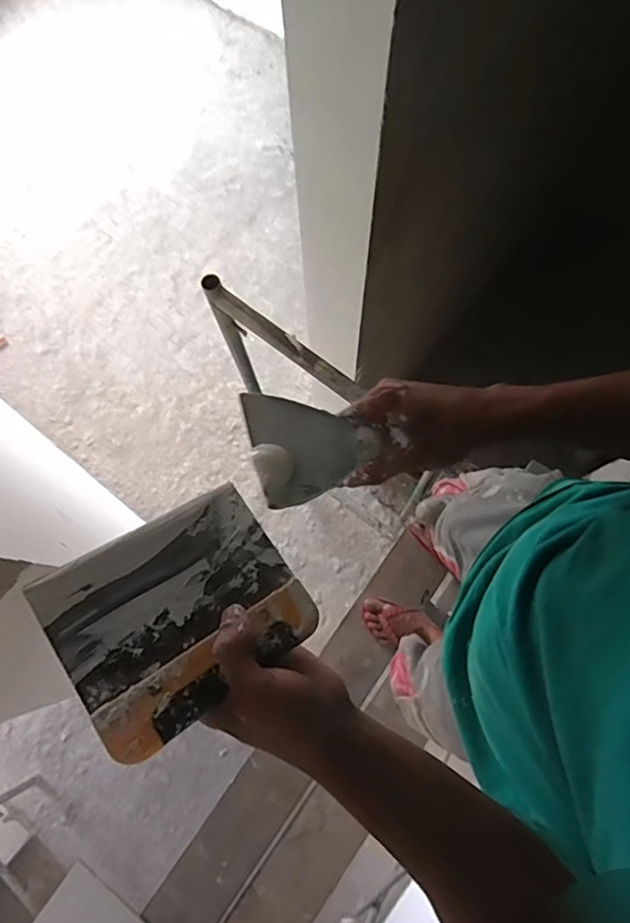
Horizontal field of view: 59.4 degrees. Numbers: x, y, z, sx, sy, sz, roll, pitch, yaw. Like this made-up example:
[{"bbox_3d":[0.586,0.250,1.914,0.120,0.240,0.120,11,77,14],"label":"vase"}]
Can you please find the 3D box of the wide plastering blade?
[{"bbox_3d":[-0.083,0.091,0.347,0.144,0.007,0.118,-28,72,-30],"label":"wide plastering blade"}]

